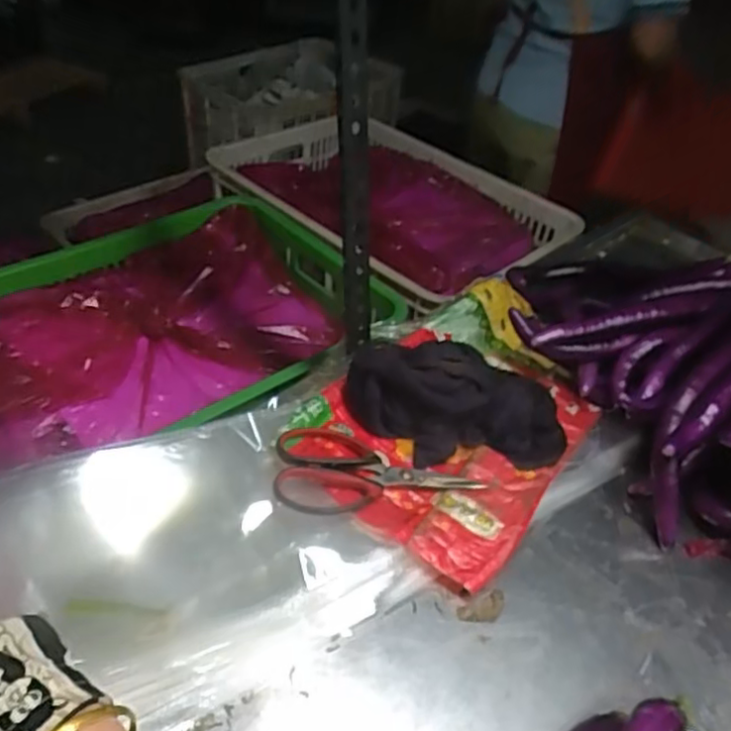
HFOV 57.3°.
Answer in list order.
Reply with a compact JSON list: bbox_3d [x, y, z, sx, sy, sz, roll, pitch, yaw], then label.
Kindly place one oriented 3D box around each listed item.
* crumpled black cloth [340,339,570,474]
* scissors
[{"bbox_3d":[0.089,0.029,0.649,0.211,0.070,0.114,3,42,-4],"label":"crumpled black cloth"},{"bbox_3d":[0.010,0.090,0.601,0.179,0.017,0.090,-1,42,-8],"label":"scissors"}]

